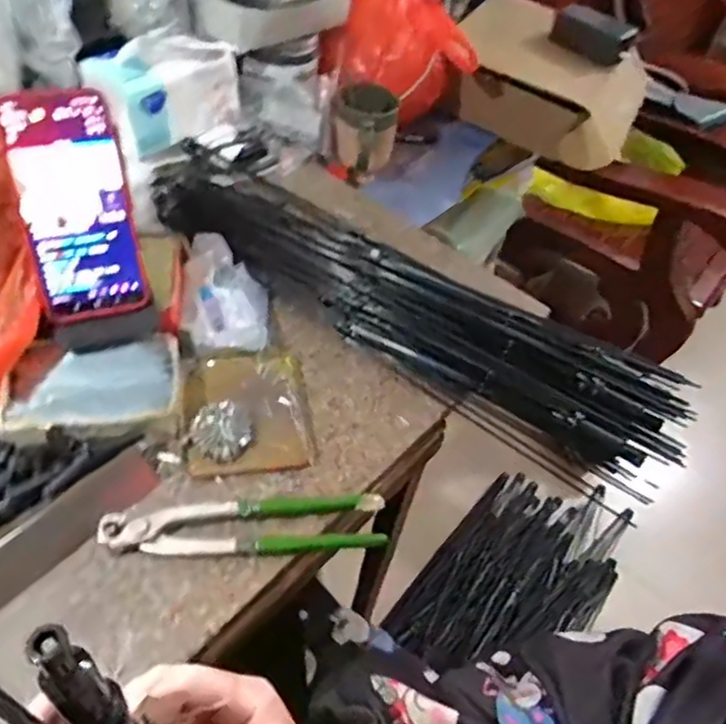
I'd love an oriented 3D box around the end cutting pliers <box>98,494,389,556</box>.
[{"bbox_3d":[-0.082,0.116,0.467,0.196,0.021,0.043,-3,49,-9],"label":"end cutting pliers"}]

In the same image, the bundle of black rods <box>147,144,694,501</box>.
[{"bbox_3d":[0.018,-0.072,0.632,0.593,0.054,0.132,29,52,18],"label":"bundle of black rods"}]

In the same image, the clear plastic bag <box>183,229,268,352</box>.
[{"bbox_3d":[-0.126,-0.060,0.598,0.072,0.052,0.120,-1,49,-7],"label":"clear plastic bag"}]

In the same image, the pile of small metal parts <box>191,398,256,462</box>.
[{"bbox_3d":[-0.112,0.053,0.521,0.047,0.015,0.051,-5,50,-12],"label":"pile of small metal parts"}]

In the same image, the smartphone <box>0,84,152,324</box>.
[{"bbox_3d":[-0.214,-0.115,0.487,0.078,0.164,0.015,-13,22,-17],"label":"smartphone"}]

